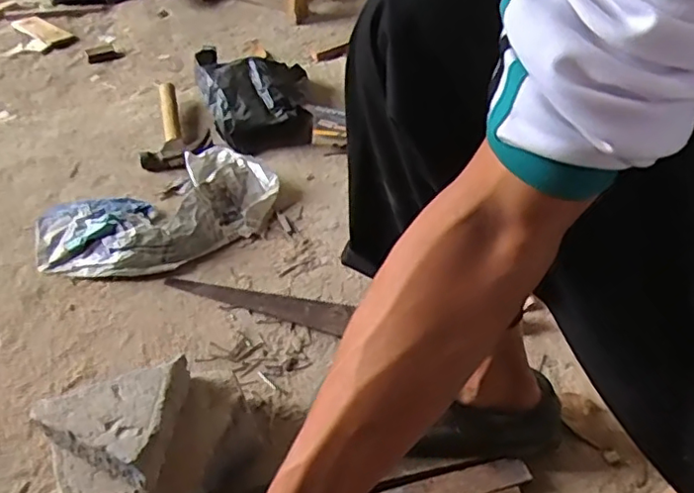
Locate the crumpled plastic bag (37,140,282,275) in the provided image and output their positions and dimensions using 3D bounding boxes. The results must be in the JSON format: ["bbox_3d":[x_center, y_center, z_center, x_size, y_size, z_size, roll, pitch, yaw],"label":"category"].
[{"bbox_3d":[-0.288,-0.053,0.942,0.365,0.053,0.189,-23,51,-18],"label":"crumpled plastic bag"}]

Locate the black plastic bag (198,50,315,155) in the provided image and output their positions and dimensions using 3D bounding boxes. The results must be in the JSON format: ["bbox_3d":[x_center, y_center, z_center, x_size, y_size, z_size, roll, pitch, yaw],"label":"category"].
[{"bbox_3d":[-0.168,-0.278,1.122,0.195,0.100,0.238,-10,48,-8],"label":"black plastic bag"}]

